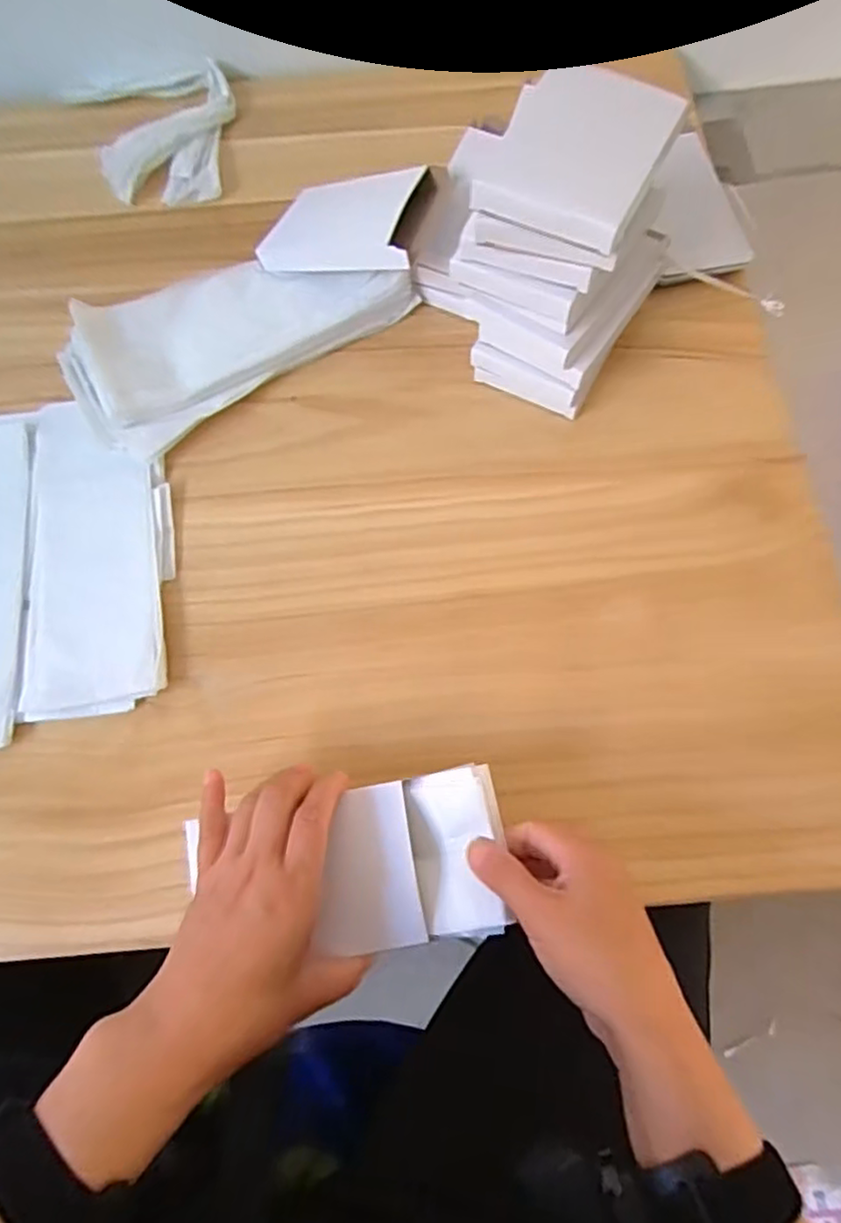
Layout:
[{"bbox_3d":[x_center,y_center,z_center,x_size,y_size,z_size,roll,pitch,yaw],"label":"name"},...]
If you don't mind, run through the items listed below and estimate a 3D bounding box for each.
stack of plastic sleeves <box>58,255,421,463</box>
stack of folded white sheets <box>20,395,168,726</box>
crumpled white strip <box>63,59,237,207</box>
[{"bbox_3d":[-0.145,-0.225,0.513,0.265,0.045,0.115,-33,73,-13],"label":"stack of plastic sleeves"},{"bbox_3d":[-0.237,-0.046,0.465,0.094,0.013,0.240,-9,70,-3],"label":"stack of folded white sheets"},{"bbox_3d":[-0.238,-0.455,0.608,0.141,0.024,0.181,-26,72,-9],"label":"crumpled white strip"}]

